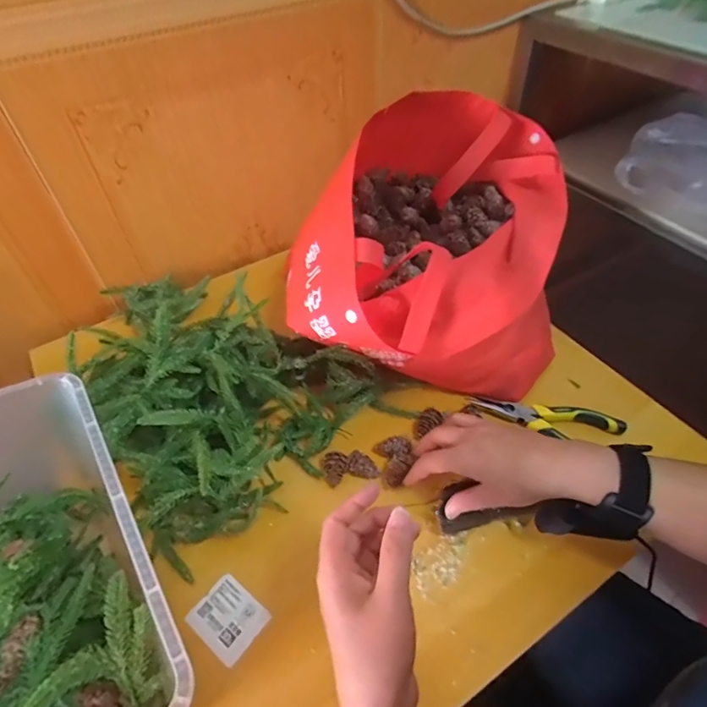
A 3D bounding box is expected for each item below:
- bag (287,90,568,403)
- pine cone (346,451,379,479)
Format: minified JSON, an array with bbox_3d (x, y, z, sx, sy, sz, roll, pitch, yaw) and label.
[{"bbox_3d":[0.090,-0.118,0.536,0.272,0.206,0.343,13,50,14],"label":"bag"},{"bbox_3d":[0.010,0.112,0.478,0.032,0.016,0.022,11,49,12],"label":"pine cone"}]

